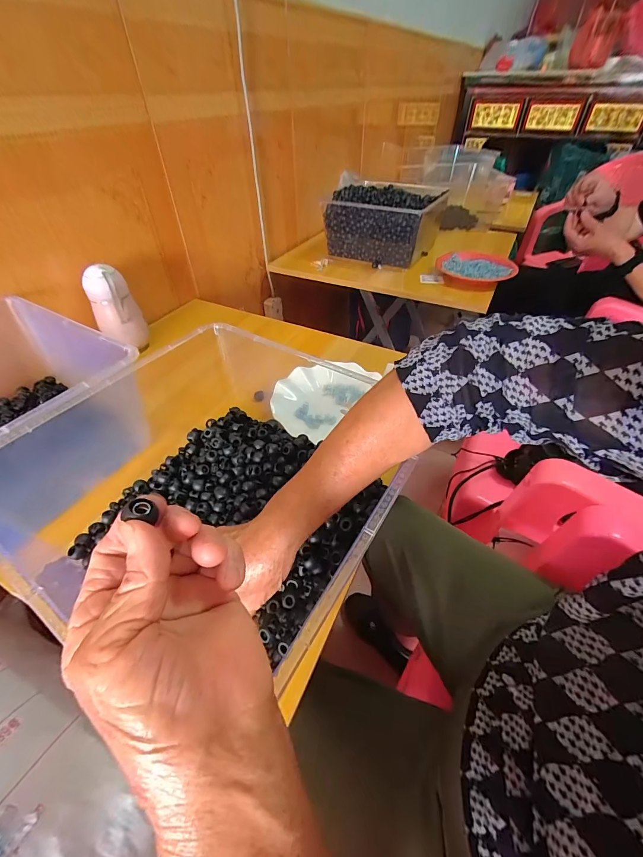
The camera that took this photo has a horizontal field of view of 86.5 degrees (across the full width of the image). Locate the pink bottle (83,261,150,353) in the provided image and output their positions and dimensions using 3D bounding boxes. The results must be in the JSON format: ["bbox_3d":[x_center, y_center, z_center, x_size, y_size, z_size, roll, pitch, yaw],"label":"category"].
[{"bbox_3d":[-0.359,-0.208,0.599,0.055,0.135,0.058,13,47,12],"label":"pink bottle"}]

